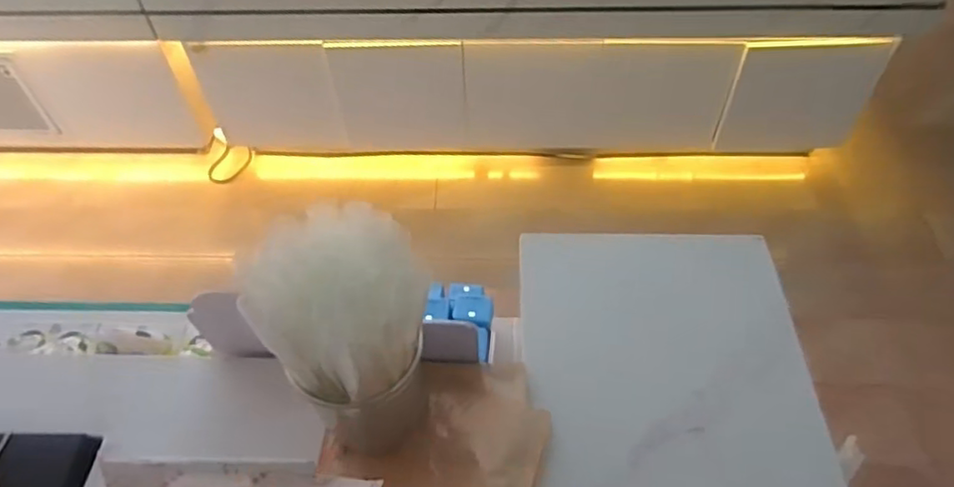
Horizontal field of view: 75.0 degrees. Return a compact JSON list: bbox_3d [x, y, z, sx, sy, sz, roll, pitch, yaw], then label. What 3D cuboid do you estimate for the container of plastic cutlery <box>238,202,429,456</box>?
[{"bbox_3d":[-0.105,0.094,0.542,0.124,0.258,0.100,-26,55,-18],"label":"container of plastic cutlery"}]

